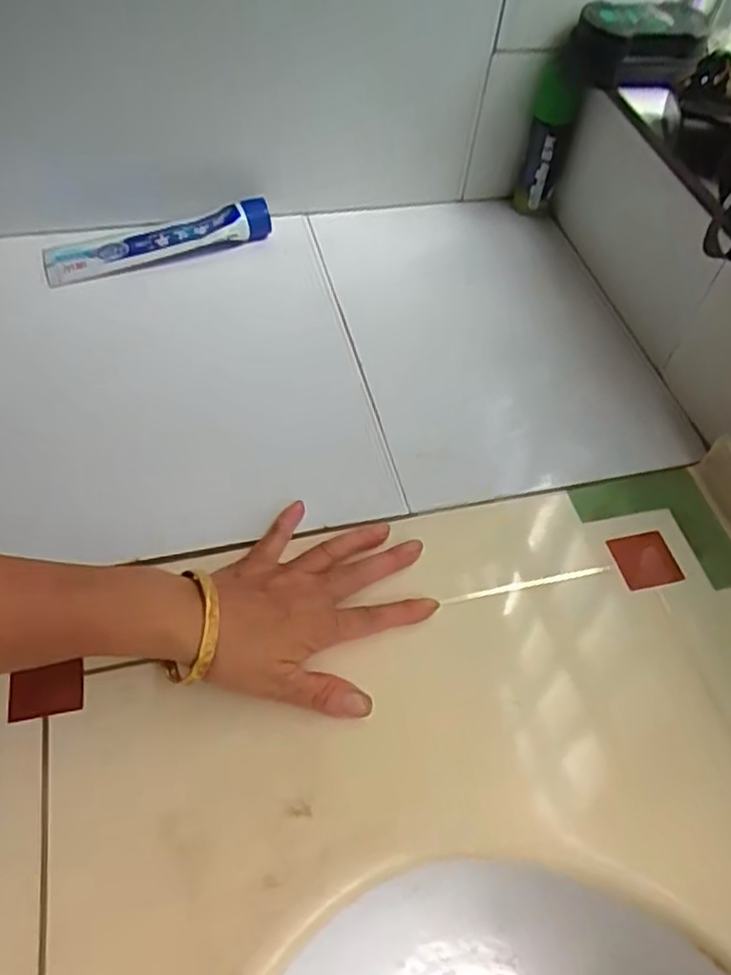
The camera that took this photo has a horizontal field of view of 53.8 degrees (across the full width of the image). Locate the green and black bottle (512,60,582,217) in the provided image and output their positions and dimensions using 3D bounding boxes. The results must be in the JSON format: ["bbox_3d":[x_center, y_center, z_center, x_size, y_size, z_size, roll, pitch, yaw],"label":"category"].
[{"bbox_3d":[0.171,-0.327,0.677,0.038,0.134,0.035,15,53,1],"label":"green and black bottle"}]

